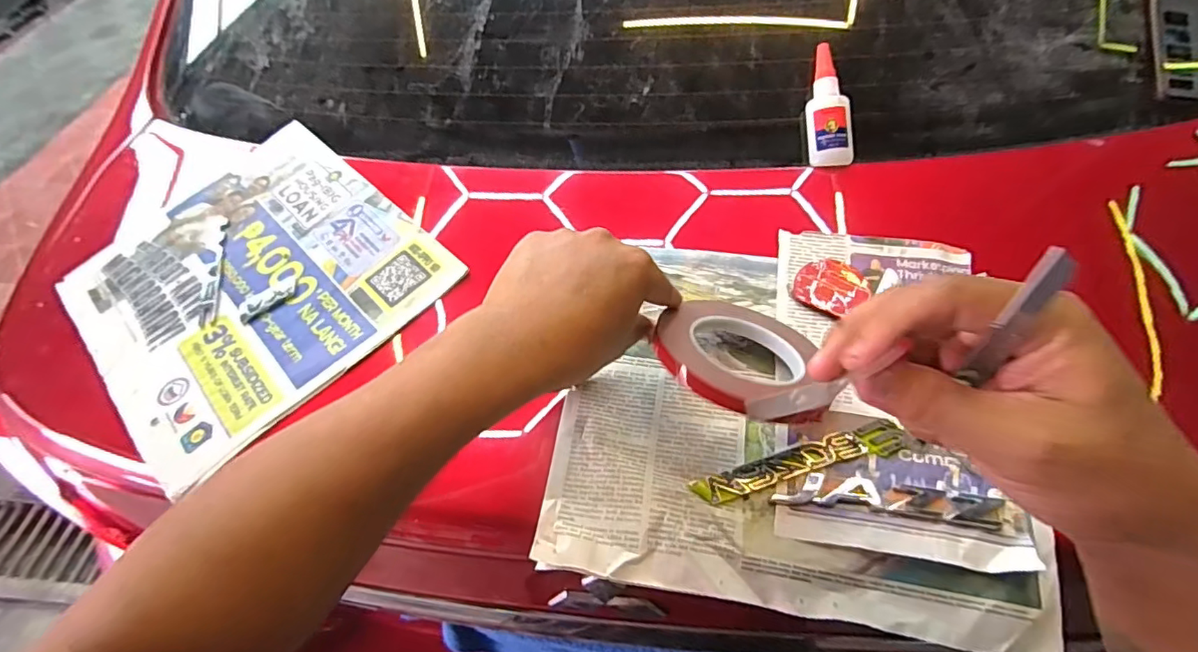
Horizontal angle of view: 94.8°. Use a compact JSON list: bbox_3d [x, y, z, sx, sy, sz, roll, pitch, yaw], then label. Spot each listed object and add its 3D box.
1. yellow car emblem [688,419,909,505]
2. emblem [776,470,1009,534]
[{"bbox_3d":[0.134,0.090,0.366,0.146,0.007,0.023,-13,53,-6],"label":"yellow car emblem"},{"bbox_3d":[0.182,0.108,0.349,0.134,0.005,0.022,4,53,8],"label":"emblem"}]

